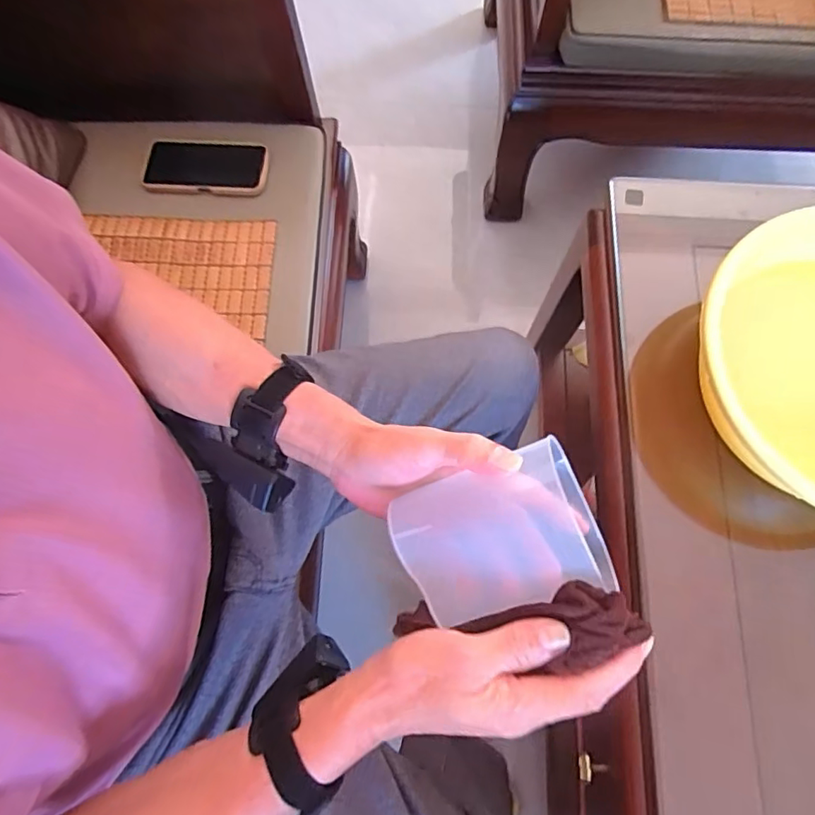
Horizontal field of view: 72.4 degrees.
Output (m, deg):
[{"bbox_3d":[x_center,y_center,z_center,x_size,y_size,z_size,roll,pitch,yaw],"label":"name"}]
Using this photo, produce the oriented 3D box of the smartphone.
[{"bbox_3d":[-0.272,-0.322,0.752,0.169,0.019,0.076,7,73,2],"label":"smartphone"}]

